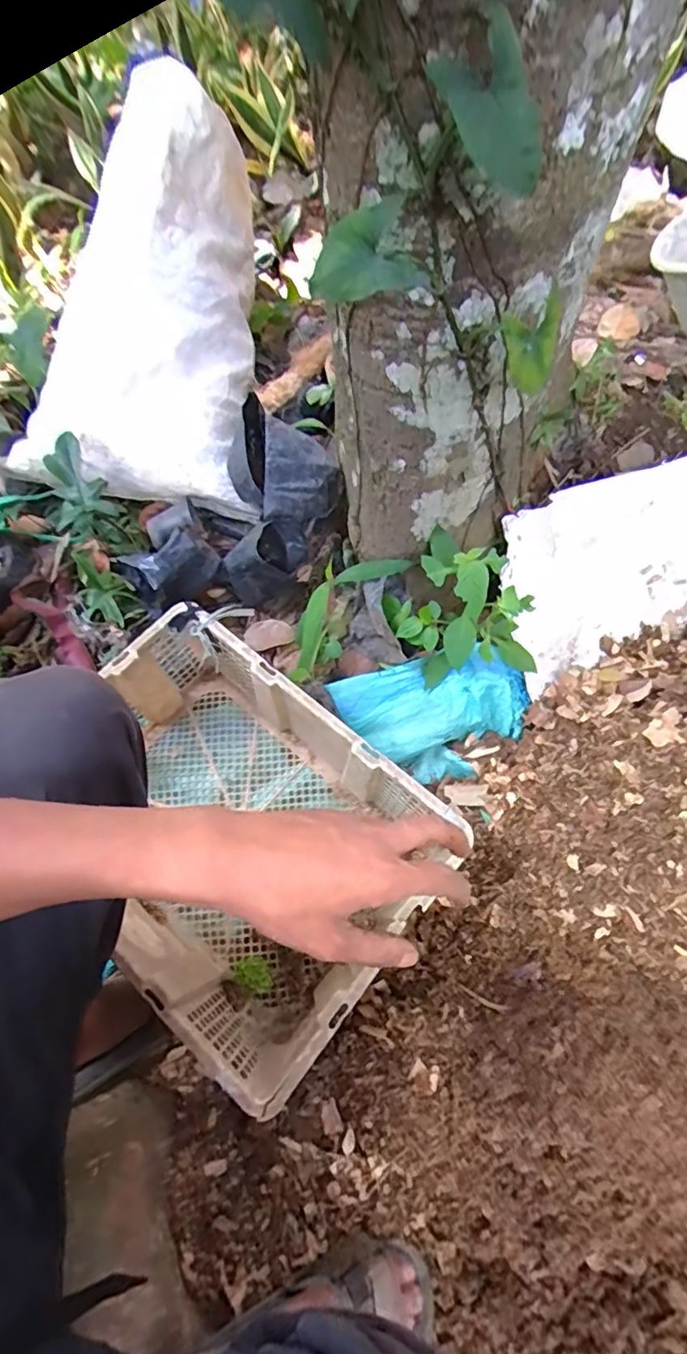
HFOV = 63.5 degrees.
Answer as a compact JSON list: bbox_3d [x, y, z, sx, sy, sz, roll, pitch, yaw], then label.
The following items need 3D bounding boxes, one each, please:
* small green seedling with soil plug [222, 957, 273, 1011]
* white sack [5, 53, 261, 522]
[{"bbox_3d":[-0.122,0.379,0.692,0.057,0.026,0.046,-27,59,-17],"label":"small green seedling with soil plug"},{"bbox_3d":[-0.329,-0.623,0.945,0.417,0.250,0.640,11,92,8],"label":"white sack"}]

